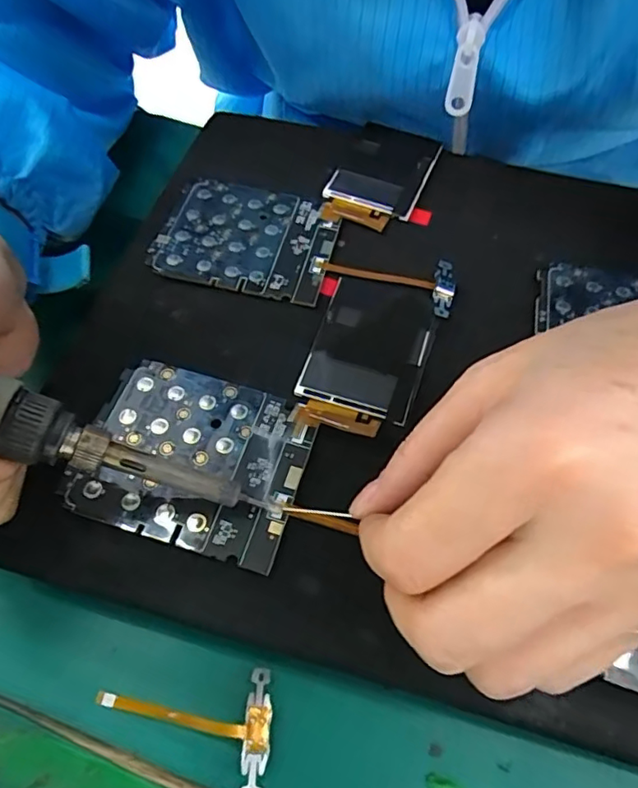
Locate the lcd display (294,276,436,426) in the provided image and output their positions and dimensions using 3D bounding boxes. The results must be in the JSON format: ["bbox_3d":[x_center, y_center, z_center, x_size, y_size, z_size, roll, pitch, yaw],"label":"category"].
[{"bbox_3d":[0.019,-0.020,0.218,0.046,0.004,0.061,16,62,8],"label":"lcd display"}]

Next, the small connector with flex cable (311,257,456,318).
[{"bbox_3d":[0.030,-0.055,0.238,0.061,0.005,0.031,22,63,11],"label":"small connector with flex cable"}]

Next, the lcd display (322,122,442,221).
[{"bbox_3d":[0.032,-0.111,0.271,0.043,0.004,0.057,20,63,14],"label":"lcd display"}]

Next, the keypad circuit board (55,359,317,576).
[{"bbox_3d":[-0.044,0.021,0.191,0.075,0.005,0.060,15,62,8],"label":"keypad circuit board"}]

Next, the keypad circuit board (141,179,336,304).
[{"bbox_3d":[-0.032,-0.071,0.246,0.076,0.006,0.061,12,62,6],"label":"keypad circuit board"}]

